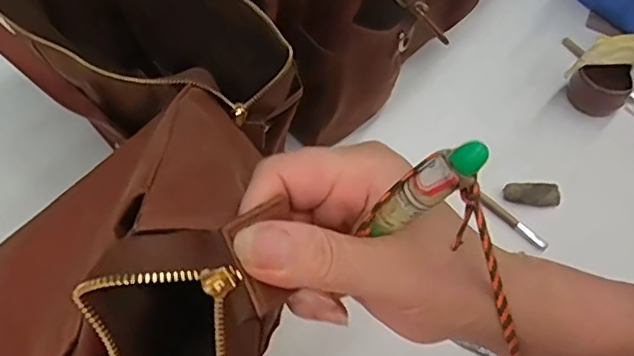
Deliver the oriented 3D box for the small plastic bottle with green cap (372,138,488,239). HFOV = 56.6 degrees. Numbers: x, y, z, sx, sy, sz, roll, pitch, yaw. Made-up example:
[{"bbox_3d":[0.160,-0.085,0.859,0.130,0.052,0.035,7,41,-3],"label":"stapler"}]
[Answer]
[{"bbox_3d":[0.033,0.005,0.188,0.008,0.053,0.009,13,54,-28],"label":"small plastic bottle with green cap"}]

